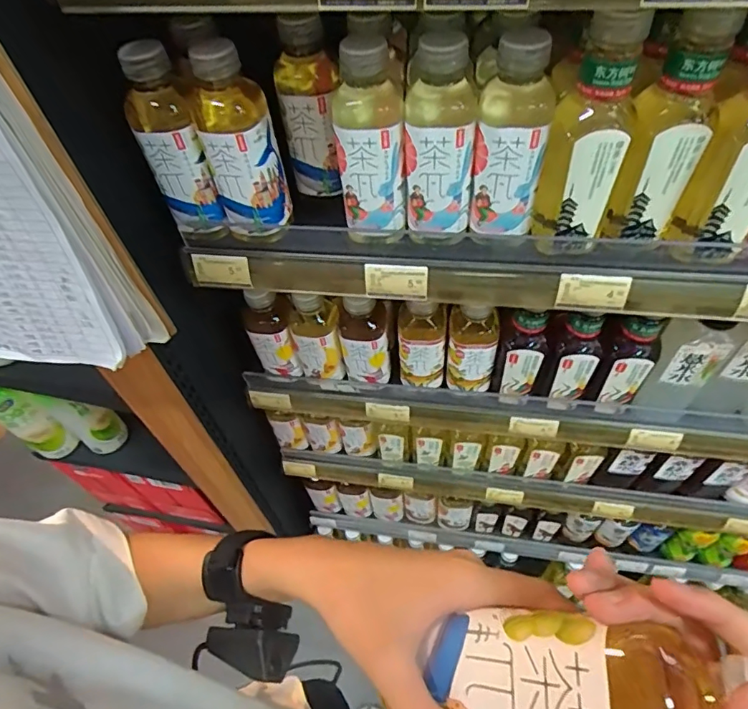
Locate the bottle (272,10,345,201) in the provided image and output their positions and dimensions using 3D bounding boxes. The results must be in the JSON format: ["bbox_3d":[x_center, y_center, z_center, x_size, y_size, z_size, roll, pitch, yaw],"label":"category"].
[{"bbox_3d":[-0.065,-0.257,0.510,0.059,0.172,0.061,-8,52,-2],"label":"bottle"}]

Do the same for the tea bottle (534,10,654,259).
[{"bbox_3d":[0.185,-0.177,0.431,0.065,0.184,0.065,12,54,14],"label":"tea bottle"}]

